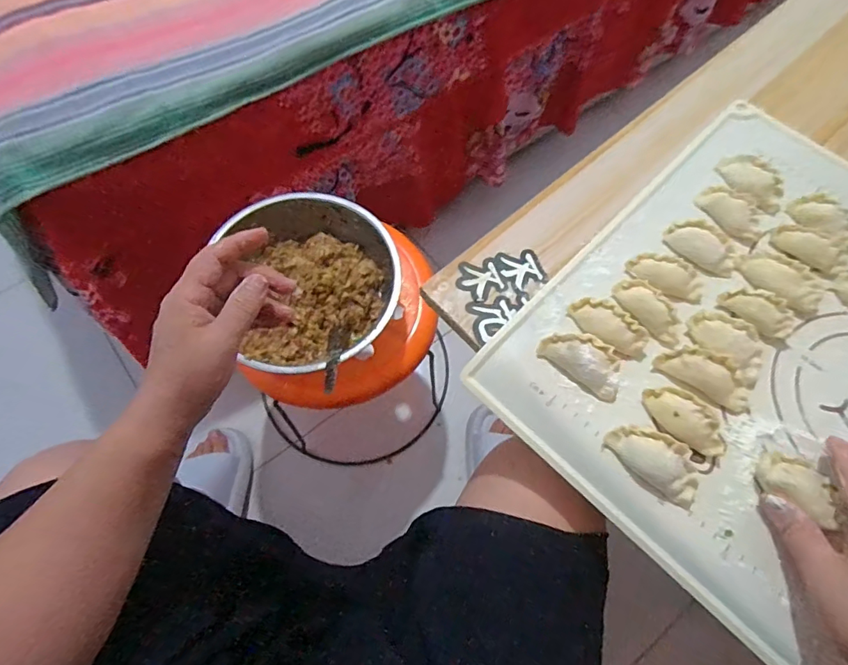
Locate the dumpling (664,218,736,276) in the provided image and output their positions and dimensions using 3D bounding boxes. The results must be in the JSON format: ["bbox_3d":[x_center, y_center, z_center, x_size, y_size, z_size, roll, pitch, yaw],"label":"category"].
[{"bbox_3d":[0.226,-0.071,0.403,0.057,0.016,0.032,26,70,9],"label":"dumpling"}]

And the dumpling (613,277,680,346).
[{"bbox_3d":[0.172,-0.017,0.380,0.024,0.017,0.060,-35,73,-14],"label":"dumpling"}]

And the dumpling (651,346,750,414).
[{"bbox_3d":[0.205,0.032,0.360,0.069,0.020,0.029,29,70,10],"label":"dumpling"}]

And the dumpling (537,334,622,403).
[{"bbox_3d":[0.117,0.020,0.363,0.063,0.023,0.030,36,72,13],"label":"dumpling"}]

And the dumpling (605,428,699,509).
[{"bbox_3d":[0.156,0.087,0.335,0.064,0.022,0.032,38,72,13],"label":"dumpling"}]

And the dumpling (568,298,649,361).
[{"bbox_3d":[0.140,-0.005,0.375,0.062,0.019,0.024,36,72,13],"label":"dumpling"}]

